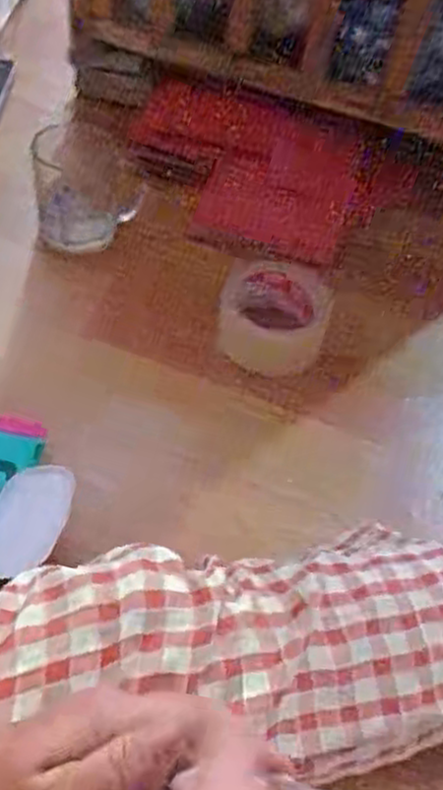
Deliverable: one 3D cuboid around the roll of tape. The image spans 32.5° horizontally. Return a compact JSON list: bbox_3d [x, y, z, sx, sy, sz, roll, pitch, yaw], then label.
[{"bbox_3d":[0.047,-0.074,0.712,0.103,0.050,0.109,3,51,-4],"label":"roll of tape"}]

